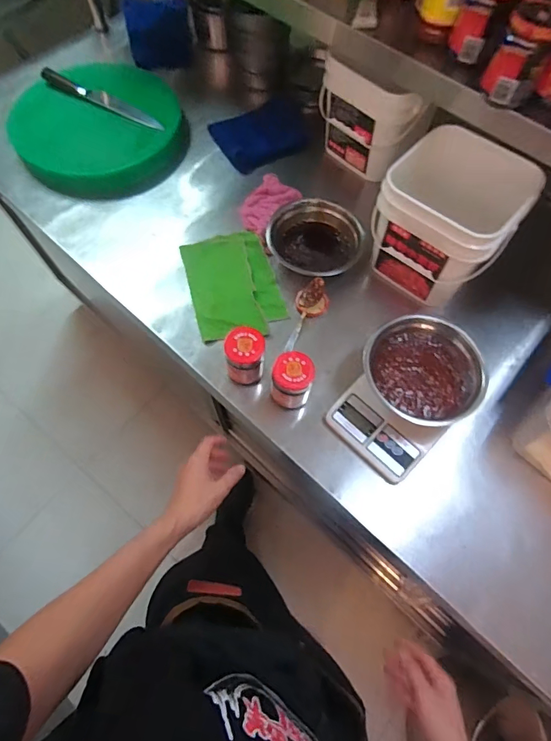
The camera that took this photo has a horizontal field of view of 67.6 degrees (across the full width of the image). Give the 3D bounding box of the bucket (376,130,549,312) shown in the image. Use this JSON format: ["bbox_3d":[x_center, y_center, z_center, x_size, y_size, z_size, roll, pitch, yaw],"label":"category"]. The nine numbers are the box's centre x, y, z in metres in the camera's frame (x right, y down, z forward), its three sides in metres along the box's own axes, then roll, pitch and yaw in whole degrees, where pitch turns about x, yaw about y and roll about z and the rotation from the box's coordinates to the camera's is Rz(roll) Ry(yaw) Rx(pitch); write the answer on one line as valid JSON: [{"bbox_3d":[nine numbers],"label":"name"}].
[{"bbox_3d":[0.292,-0.257,0.711,0.200,0.184,0.176,39,71,14],"label":"bucket"}]

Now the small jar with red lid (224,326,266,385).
[{"bbox_3d":[-0.048,-0.022,0.678,0.060,0.093,0.069,6,67,1],"label":"small jar with red lid"}]

